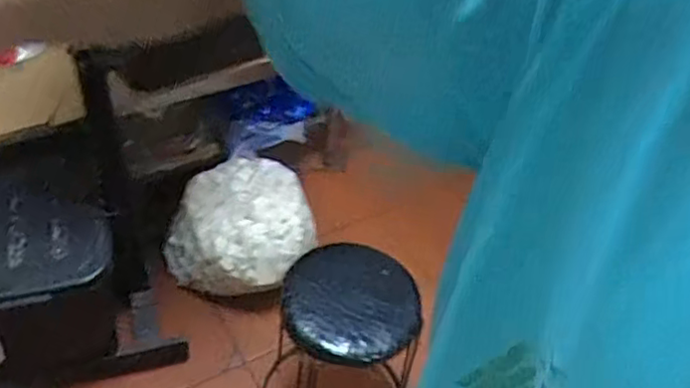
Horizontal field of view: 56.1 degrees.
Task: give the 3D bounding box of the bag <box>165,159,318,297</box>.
[{"bbox_3d":[-0.268,0.079,1.780,0.371,0.225,0.361,13,45,7],"label":"bag"}]

